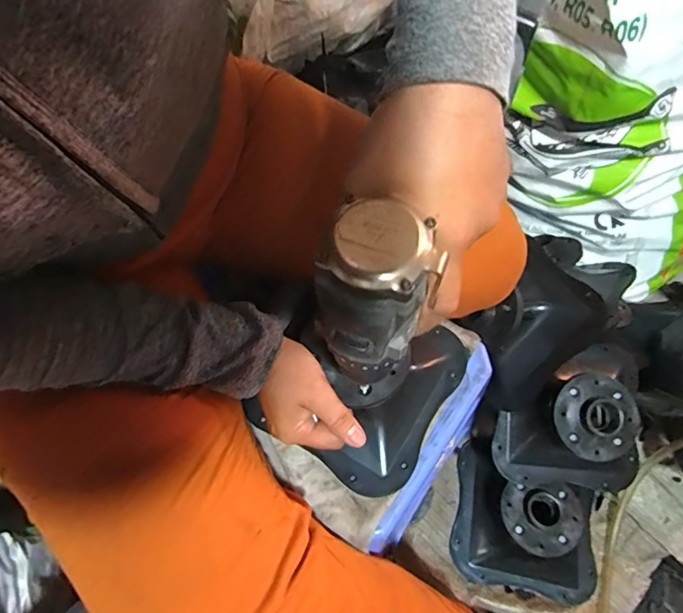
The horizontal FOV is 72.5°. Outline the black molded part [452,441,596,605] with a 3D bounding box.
[{"bbox_3d":[0.245,0.274,0.600,0.181,0.082,0.171,9,64,7],"label":"black molded part"}]

